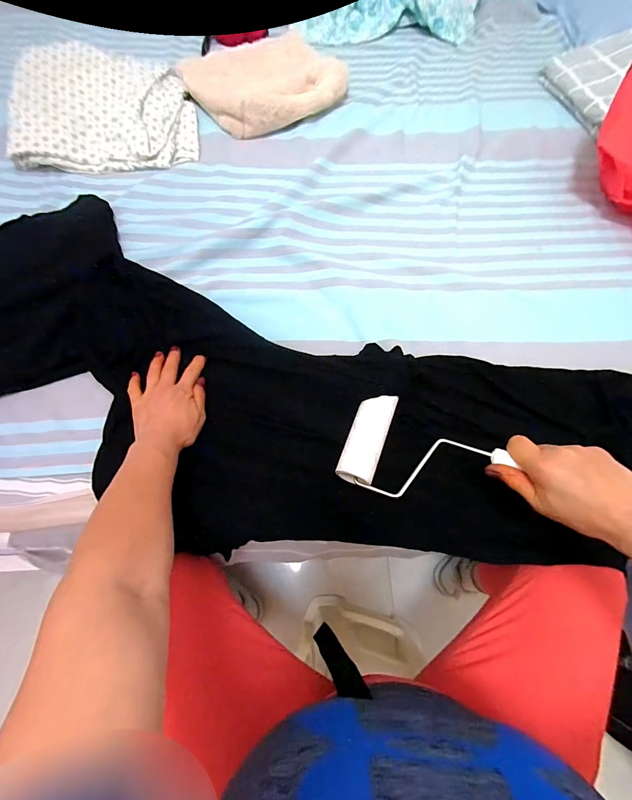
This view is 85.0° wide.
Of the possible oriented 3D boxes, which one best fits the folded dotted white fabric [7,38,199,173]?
[{"bbox_3d":[-0.392,-0.560,0.655,0.322,0.074,0.261,-1,69,-1],"label":"folded dotted white fabric"}]

